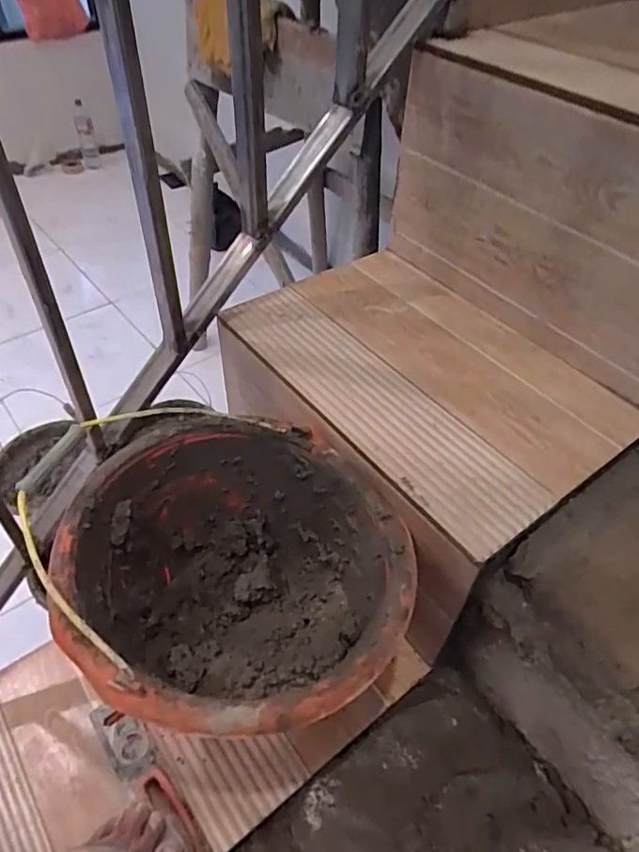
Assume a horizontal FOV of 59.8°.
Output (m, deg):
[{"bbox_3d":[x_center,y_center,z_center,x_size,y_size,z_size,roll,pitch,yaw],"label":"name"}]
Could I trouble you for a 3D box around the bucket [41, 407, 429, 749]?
[{"bbox_3d":[-0.072,0.157,0.517,0.283,0.190,0.260,1,47,-1],"label":"bucket"}]

